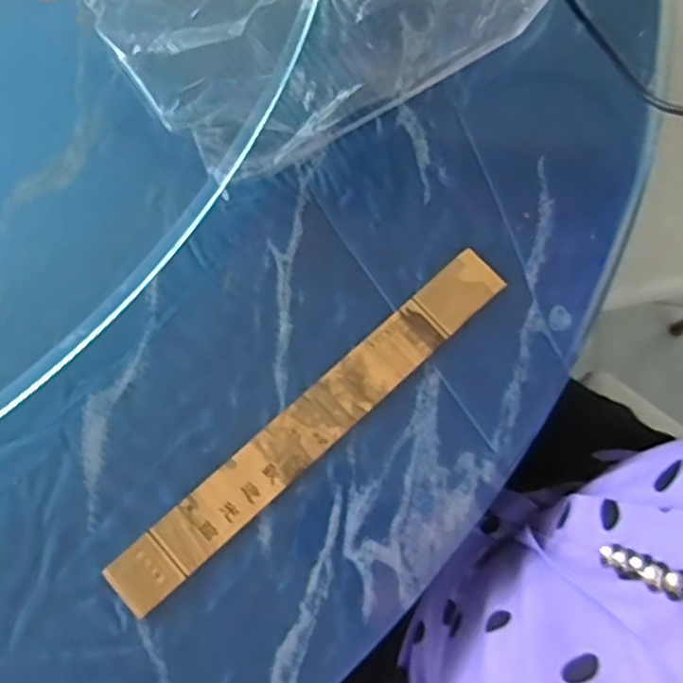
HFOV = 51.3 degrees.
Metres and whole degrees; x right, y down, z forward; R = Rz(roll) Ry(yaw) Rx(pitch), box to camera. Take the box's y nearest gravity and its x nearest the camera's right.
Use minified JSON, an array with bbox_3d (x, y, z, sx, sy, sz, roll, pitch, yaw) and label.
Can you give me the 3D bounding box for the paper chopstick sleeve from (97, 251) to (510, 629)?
[{"bbox_3d":[-0.013,0.042,0.385,0.260,0.007,0.032,-41,80,-12],"label":"paper chopstick sleeve"}]

